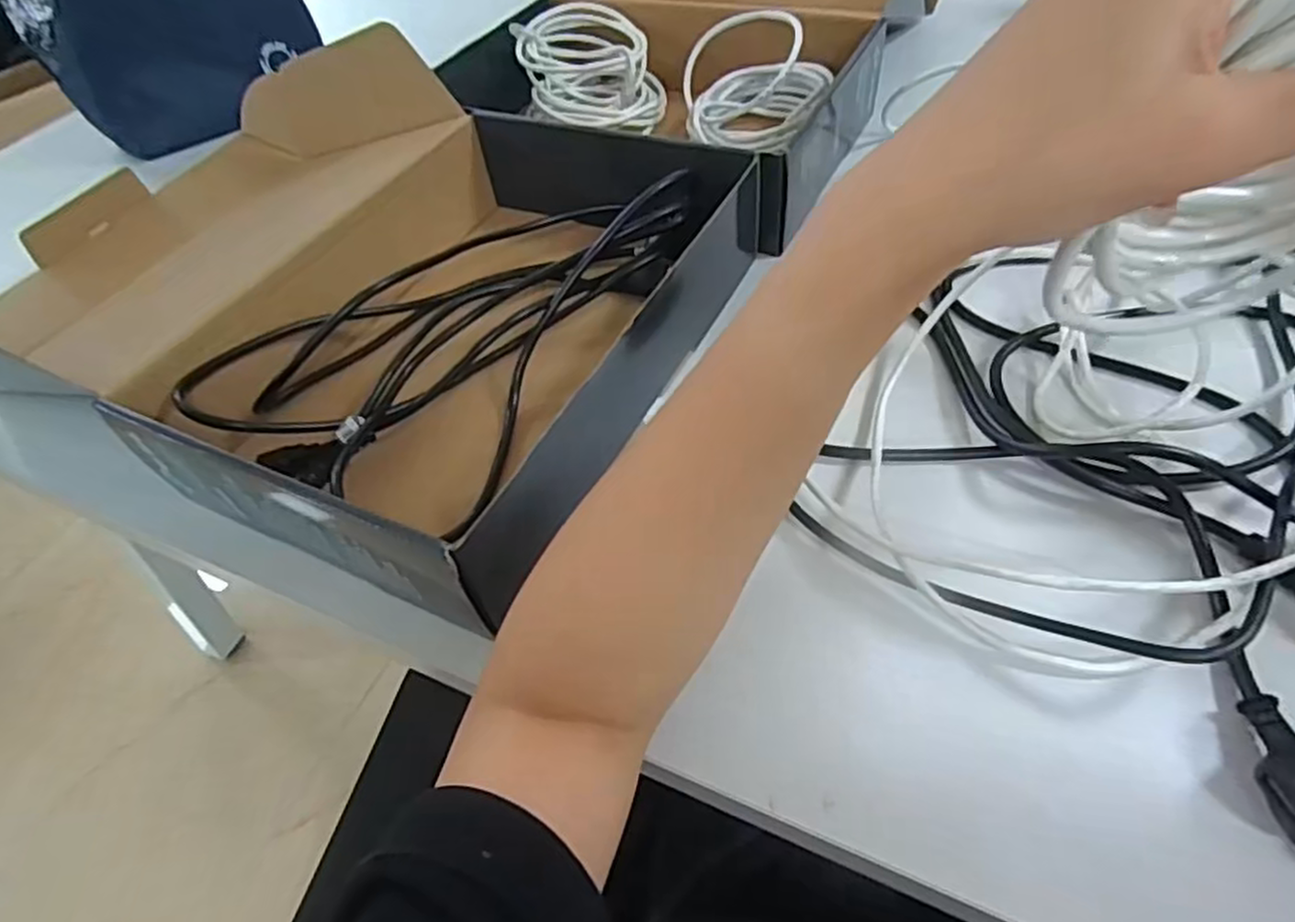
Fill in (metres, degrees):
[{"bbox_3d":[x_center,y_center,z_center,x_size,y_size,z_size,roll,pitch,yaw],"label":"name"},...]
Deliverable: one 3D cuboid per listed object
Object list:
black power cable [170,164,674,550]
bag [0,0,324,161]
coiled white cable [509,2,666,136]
[{"bbox_3d":[-0.124,-0.098,0.468,0.174,0.071,0.302,22,55,23],"label":"black power cable"},{"bbox_3d":[-0.484,-0.444,0.728,0.148,0.175,0.221,35,61,30],"label":"bag"},{"bbox_3d":[-0.052,-0.356,0.661,0.127,0.071,0.128,-4,49,3],"label":"coiled white cable"}]

